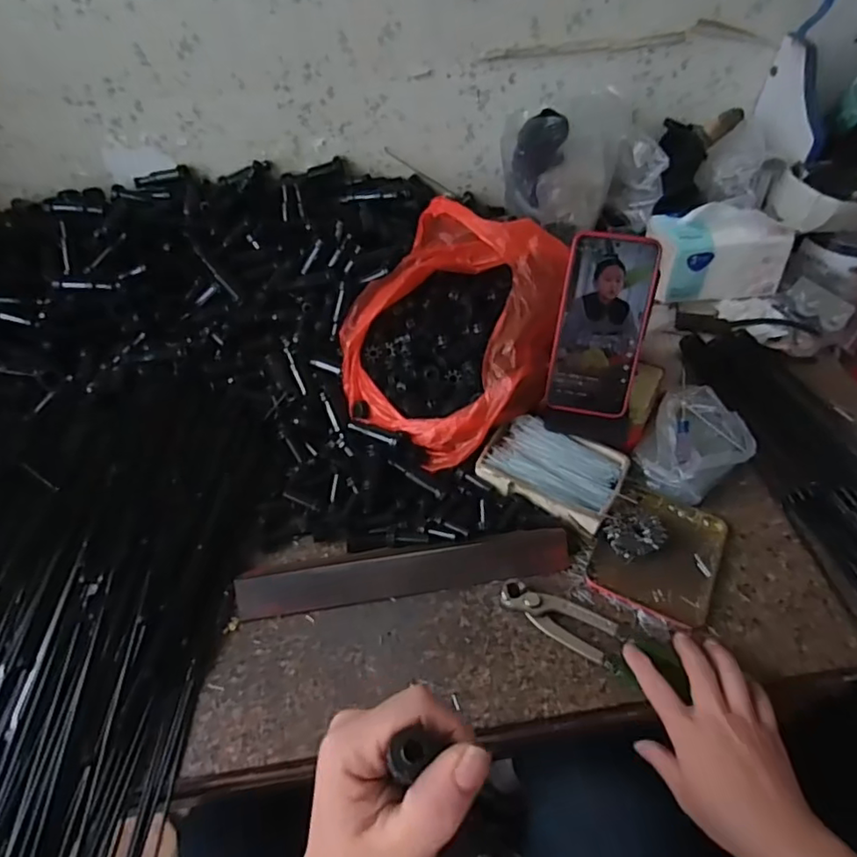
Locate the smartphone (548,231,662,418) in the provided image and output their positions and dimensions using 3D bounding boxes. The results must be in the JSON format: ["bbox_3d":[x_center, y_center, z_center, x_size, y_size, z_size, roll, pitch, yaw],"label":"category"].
[{"bbox_3d":[0.160,-0.093,0.547,0.076,0.163,0.008,10,18,10],"label":"smartphone"}]

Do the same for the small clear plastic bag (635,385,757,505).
[{"bbox_3d":[0.258,0.015,0.580,0.094,0.042,0.112,38,61,24],"label":"small clear plastic bag"}]

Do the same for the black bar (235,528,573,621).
[{"bbox_3d":[-0.018,0.126,0.517,0.284,0.015,0.037,-8,85,-8],"label":"black bar"}]

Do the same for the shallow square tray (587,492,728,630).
[{"bbox_3d":[0.206,0.110,0.532,0.101,0.017,0.121,22,53,19],"label":"shallow square tray"}]

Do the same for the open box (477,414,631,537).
[{"bbox_3d":[0.117,0.036,0.565,0.125,0.022,0.083,20,52,17],"label":"open box"}]

